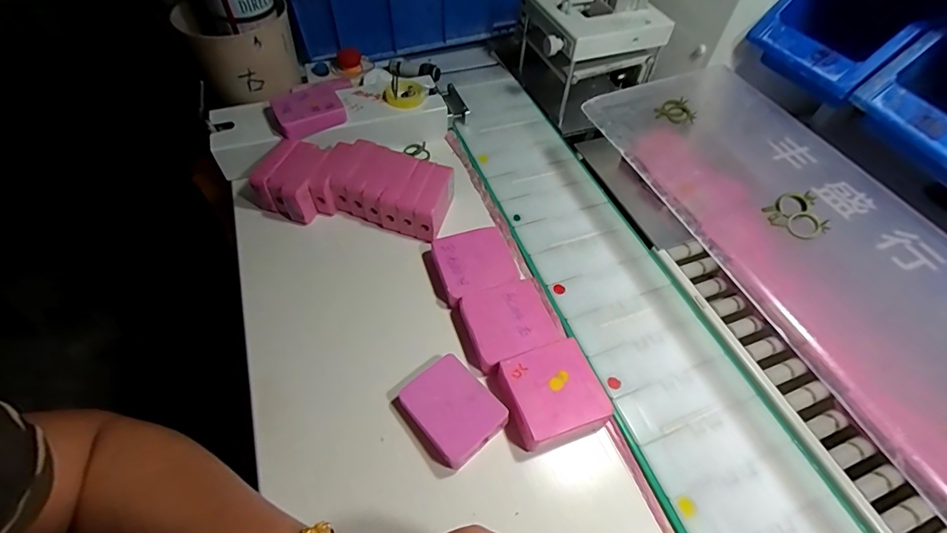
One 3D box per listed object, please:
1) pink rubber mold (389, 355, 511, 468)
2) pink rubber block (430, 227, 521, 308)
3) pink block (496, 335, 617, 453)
[{"bbox_3d":[-0.017,0.108,0.334,0.059,0.021,0.071,-33,63,-24],"label":"pink rubber mold"},{"bbox_3d":[0.000,-0.003,0.413,0.071,0.016,0.069,-17,57,-15],"label":"pink rubber block"},{"bbox_3d":[0.060,0.097,0.337,0.071,0.022,0.071,-15,57,-13],"label":"pink block"}]

